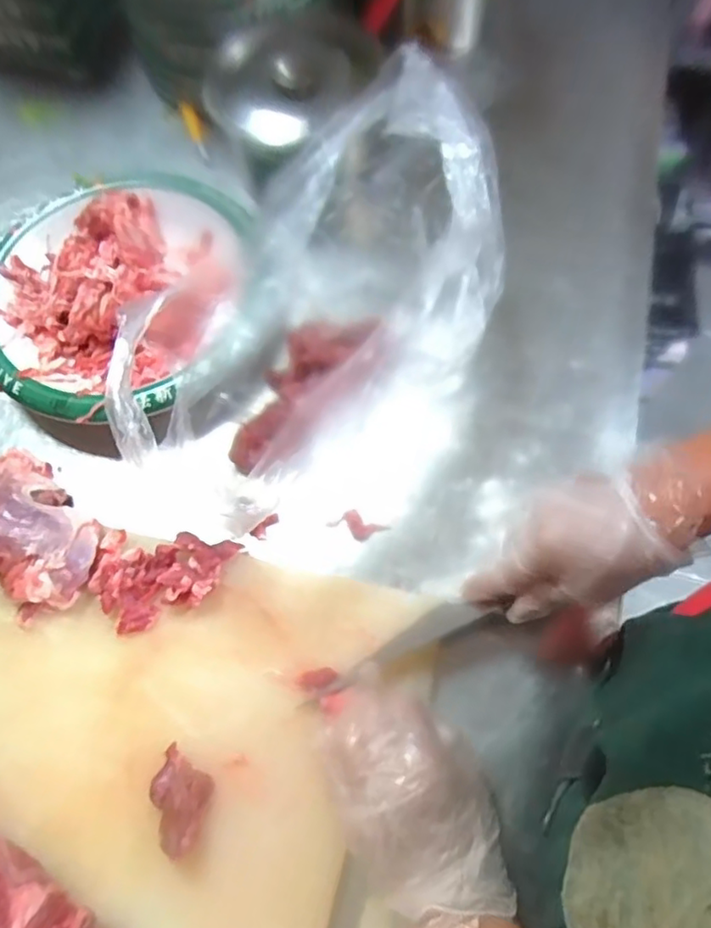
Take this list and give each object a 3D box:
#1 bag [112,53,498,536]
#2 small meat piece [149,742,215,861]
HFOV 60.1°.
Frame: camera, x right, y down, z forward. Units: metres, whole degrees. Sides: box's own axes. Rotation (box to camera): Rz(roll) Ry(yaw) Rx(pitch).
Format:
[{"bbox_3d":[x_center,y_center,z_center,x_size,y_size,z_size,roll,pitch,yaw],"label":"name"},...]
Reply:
[{"bbox_3d":[-0.017,-0.124,0.443,0.210,0.161,0.284,26,71,13],"label":"bag"},{"bbox_3d":[-0.108,0.205,0.375,0.034,0.024,0.054,10,68,6],"label":"small meat piece"}]

